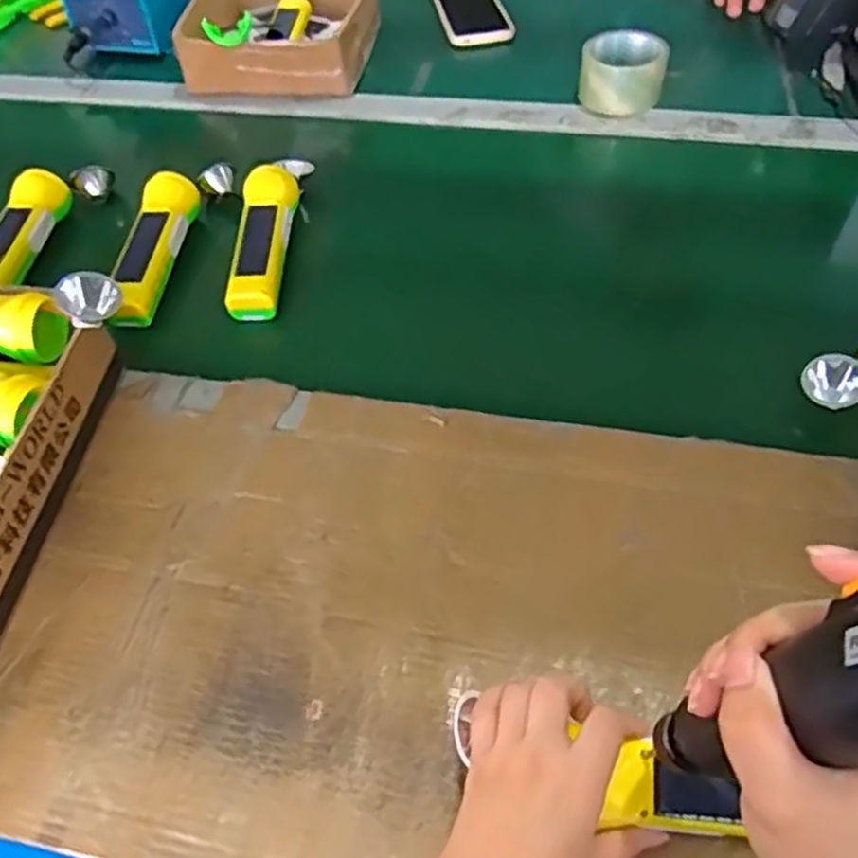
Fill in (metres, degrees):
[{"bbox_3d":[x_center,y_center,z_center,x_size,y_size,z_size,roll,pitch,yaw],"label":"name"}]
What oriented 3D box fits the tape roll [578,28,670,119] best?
[{"bbox_3d":[0.213,-0.391,0.828,0.091,0.051,0.087,7,54,9],"label":"tape roll"}]

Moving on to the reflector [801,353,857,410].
[{"bbox_3d":[0.304,-0.036,0.562,0.043,0.040,0.013,40,45,20],"label":"reflector"}]

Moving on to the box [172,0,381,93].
[{"bbox_3d":[-0.182,-0.493,0.914,0.228,0.065,0.241,1,53,5],"label":"box"}]

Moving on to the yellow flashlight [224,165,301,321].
[{"bbox_3d":[-0.152,-0.176,0.696,0.046,0.040,0.167,-1,53,3],"label":"yellow flashlight"}]

